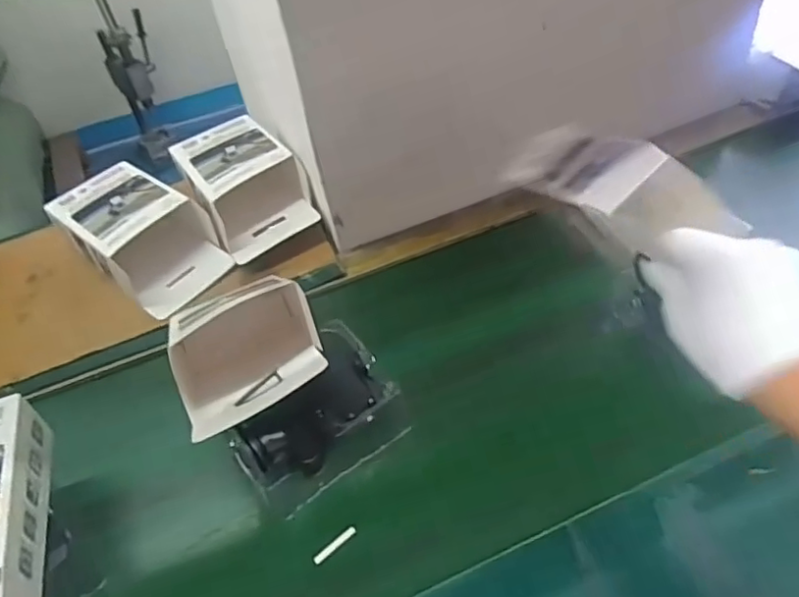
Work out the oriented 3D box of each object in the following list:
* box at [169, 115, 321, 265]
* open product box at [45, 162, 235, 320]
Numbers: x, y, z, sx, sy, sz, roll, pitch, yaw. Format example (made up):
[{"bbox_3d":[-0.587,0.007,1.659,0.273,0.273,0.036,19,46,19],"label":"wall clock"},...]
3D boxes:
[{"bbox_3d":[-0.227,-0.160,0.899,0.145,0.098,0.241,-29,47,-21],"label":"box"},{"bbox_3d":[-0.357,-0.083,0.856,0.251,0.098,0.143,29,54,33],"label":"open product box"}]

